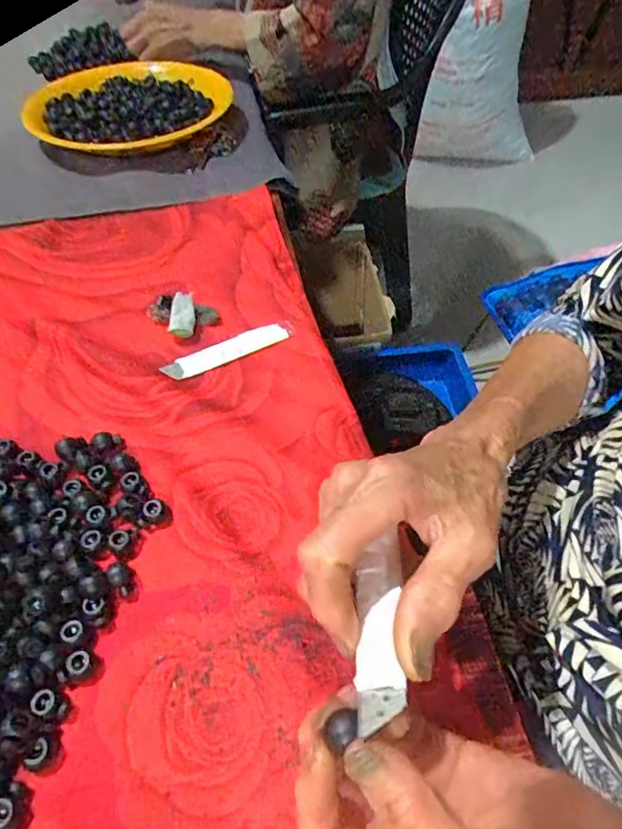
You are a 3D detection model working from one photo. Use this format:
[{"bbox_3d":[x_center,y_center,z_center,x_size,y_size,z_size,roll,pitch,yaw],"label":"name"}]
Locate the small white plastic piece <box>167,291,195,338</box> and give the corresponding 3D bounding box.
[{"bbox_3d":[-0.104,-0.083,0.429,0.017,0.015,0.039,0,65,1],"label":"small white plastic piece"}]

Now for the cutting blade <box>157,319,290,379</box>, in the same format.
[{"bbox_3d":[-0.065,-0.053,0.422,0.107,0.004,0.020,-26,56,-19],"label":"cutting blade"}]

